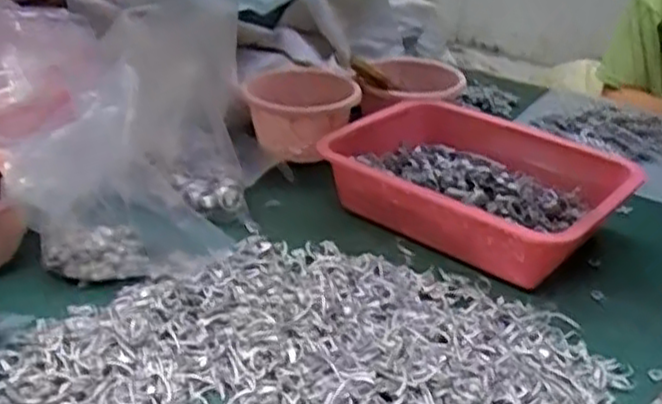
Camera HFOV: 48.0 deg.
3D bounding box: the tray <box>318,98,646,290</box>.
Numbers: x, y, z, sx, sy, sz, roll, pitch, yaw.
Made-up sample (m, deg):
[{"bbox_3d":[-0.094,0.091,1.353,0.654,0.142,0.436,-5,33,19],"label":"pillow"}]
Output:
[{"bbox_3d":[0.154,-0.025,0.788,0.296,0.090,0.185,16,33,25],"label":"tray"}]

